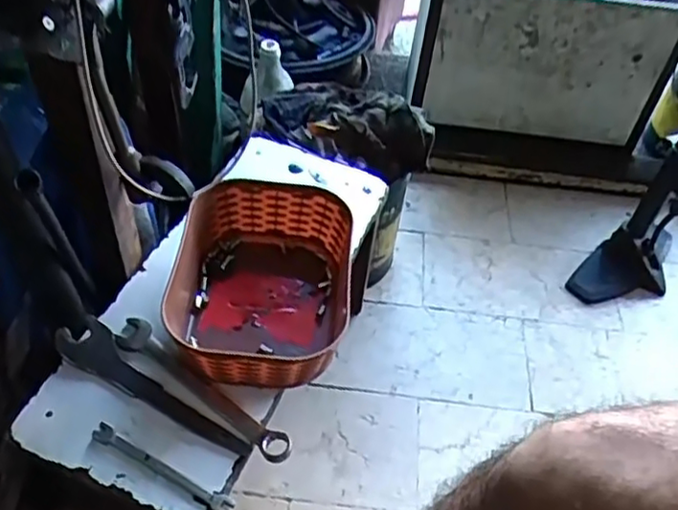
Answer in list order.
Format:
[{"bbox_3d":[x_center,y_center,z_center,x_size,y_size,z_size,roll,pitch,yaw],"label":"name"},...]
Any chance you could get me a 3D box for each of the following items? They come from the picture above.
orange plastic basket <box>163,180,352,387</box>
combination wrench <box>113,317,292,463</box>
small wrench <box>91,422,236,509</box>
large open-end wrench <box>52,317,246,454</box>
[{"bbox_3d":[-0.076,0.031,0.640,0.163,0.078,0.205,6,49,-1],"label":"orange plastic basket"},{"bbox_3d":[-0.123,0.119,0.595,0.199,0.008,0.032,31,53,19],"label":"combination wrench"},{"bbox_3d":[-0.146,0.174,0.542,0.132,0.004,0.015,24,51,14],"label":"small wrench"},{"bbox_3d":[-0.164,0.115,0.590,0.204,0.014,0.041,25,51,15],"label":"large open-end wrench"}]

